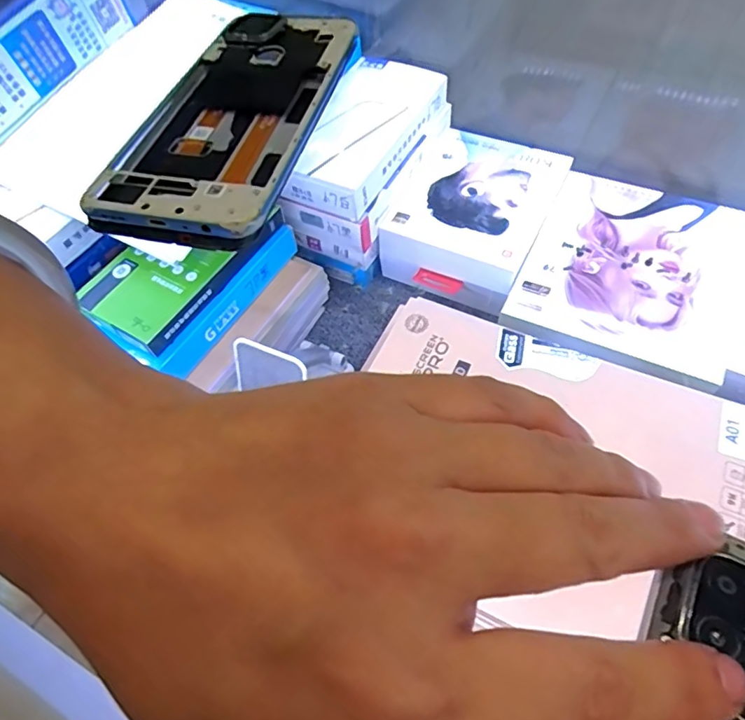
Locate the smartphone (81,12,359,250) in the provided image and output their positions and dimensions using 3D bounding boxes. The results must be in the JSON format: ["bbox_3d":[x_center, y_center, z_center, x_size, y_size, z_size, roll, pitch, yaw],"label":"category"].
[{"bbox_3d":[-0.061,-0.114,0.238,0.078,0.013,0.161,10,58,10],"label":"smartphone"}]

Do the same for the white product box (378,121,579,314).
[{"bbox_3d":[0.103,-0.146,0.528,0.137,0.053,0.189,24,62,18],"label":"white product box"}]

